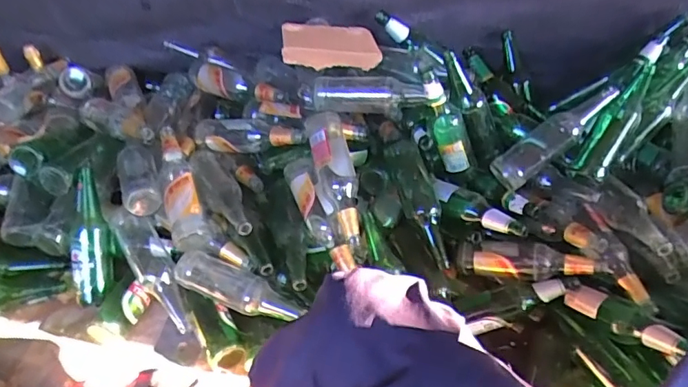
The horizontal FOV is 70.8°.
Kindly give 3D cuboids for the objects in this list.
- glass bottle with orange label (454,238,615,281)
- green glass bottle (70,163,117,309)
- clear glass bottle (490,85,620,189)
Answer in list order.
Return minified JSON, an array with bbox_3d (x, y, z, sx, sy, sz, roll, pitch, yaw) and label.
[{"bbox_3d":[0.340,0.123,0.887,0.254,0.060,0.060,2,40,21],"label":"glass bottle with orange label"},{"bbox_3d":[-0.476,0.079,0.911,0.062,0.256,0.055,-4,0,-10],"label":"green glass bottle"},{"bbox_3d":[0.402,-0.115,0.922,0.269,0.073,0.065,-38,50,4],"label":"clear glass bottle"}]

